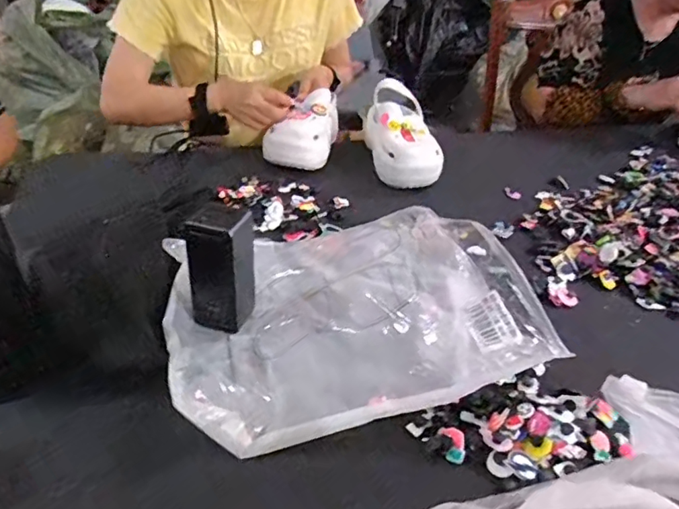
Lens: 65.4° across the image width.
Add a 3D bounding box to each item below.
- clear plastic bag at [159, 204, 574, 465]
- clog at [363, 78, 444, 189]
[{"bbox_3d":[0.005,0.037,0.555,0.366,0.088,0.286,-4,34,-12],"label":"clear plastic bag"},{"bbox_3d":[0.112,-0.211,0.909,0.110,0.127,0.183,-1,34,-8],"label":"clog"}]

